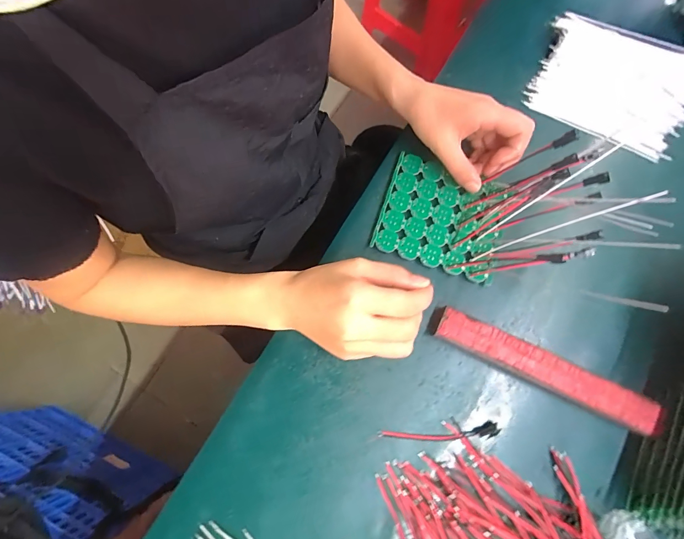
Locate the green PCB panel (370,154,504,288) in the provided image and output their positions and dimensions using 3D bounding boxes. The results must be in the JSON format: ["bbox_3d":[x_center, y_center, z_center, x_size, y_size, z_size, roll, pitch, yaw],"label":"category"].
[{"bbox_3d":[0.098,-0.053,0.341,0.115,0.011,0.103,19,77,5],"label":"green PCB panel"}]

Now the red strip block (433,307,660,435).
[{"bbox_3d":[0.174,0.087,0.306,0.189,0.023,0.029,25,76,7],"label":"red strip block"}]

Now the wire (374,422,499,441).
[{"bbox_3d":[0.083,0.141,0.298,0.101,0.008,0.012,-5,74,-1],"label":"wire"}]

